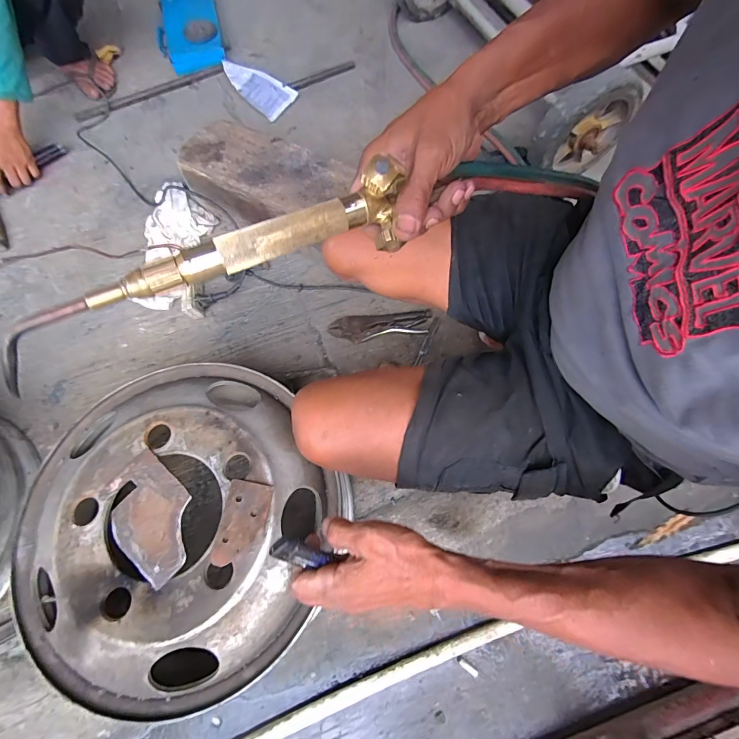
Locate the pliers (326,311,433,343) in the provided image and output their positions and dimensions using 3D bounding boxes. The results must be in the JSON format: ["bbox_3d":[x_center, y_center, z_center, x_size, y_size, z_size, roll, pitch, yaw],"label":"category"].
[{"bbox_3d":[0.021,-0.089,0.794,0.204,0.019,0.063,-3,69,0],"label":"pliers"}]

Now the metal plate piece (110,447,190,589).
[{"bbox_3d":[-0.271,0.181,0.474,0.142,0.012,0.096,39,74,14],"label":"metal plate piece"}]

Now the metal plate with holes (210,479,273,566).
[{"bbox_3d":[-0.153,0.186,0.463,0.053,0.005,0.094,8,70,4],"label":"metal plate with holes"}]

